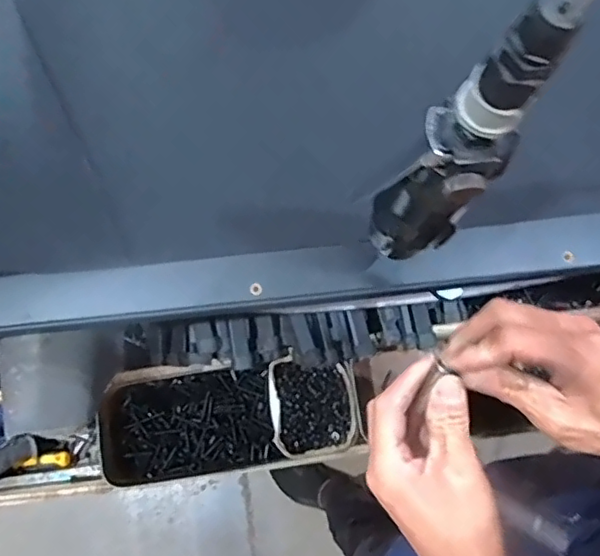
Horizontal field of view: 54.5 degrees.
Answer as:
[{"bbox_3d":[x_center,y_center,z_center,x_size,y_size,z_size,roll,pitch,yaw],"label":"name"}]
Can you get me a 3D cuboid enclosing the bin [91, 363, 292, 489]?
[{"bbox_3d":[-0.141,0.180,0.725,0.215,0.066,0.134,-8,79,0],"label":"bin"}]

